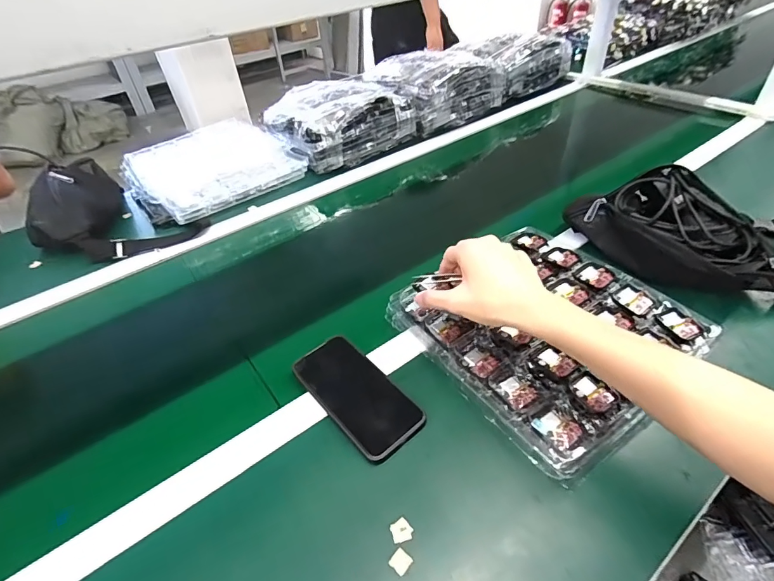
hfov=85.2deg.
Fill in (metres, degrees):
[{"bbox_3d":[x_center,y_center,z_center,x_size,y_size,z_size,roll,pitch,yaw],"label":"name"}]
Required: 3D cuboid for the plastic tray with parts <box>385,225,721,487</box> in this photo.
[{"bbox_3d":[0.186,0.037,0.512,0.261,0.044,0.284,-28,50,-23],"label":"plastic tray with parts"}]

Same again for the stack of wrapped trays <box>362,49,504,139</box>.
[{"bbox_3d":[0.118,-0.546,1.112,0.316,0.121,0.241,-32,47,-26],"label":"stack of wrapped trays"}]

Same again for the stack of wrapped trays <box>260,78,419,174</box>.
[{"bbox_3d":[-0.124,-0.410,0.998,0.303,0.102,0.262,-29,46,-23],"label":"stack of wrapped trays"}]

